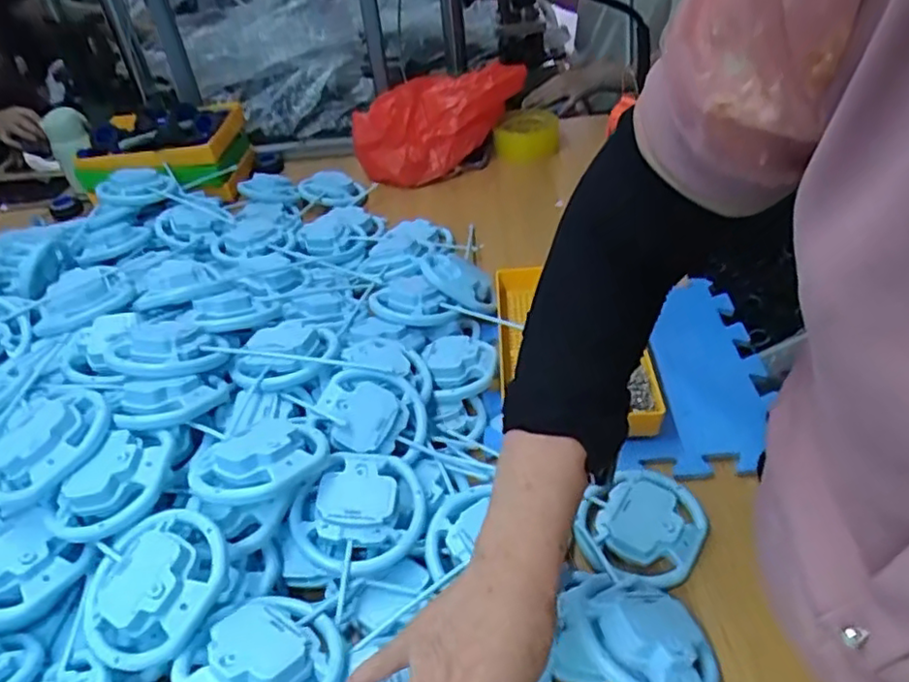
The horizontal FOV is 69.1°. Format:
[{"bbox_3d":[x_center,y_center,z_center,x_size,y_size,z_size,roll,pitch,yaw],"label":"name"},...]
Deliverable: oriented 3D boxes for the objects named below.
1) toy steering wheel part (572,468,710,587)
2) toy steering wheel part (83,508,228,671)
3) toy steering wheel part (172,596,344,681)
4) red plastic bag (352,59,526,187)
[{"bbox_3d":[0.155,0.152,0.542,0.090,0.032,0.096,-4,40,3],"label":"toy steering wheel part"},{"bbox_3d":[-0.206,0.166,0.451,0.091,0.030,0.099,-17,42,12],"label":"toy steering wheel part"},{"bbox_3d":[-0.126,0.206,0.428,0.098,0.049,0.094,-4,40,3],"label":"toy steering wheel part"},{"bbox_3d":[-0.030,-0.379,1.164,0.158,0.136,0.285,23,48,31],"label":"red plastic bag"}]

